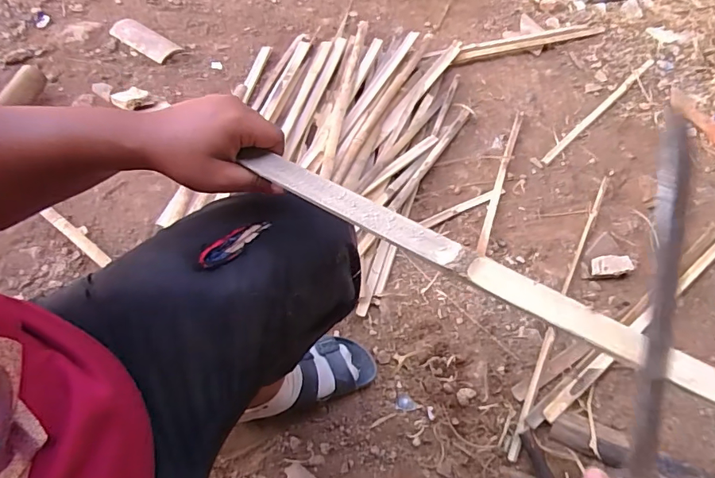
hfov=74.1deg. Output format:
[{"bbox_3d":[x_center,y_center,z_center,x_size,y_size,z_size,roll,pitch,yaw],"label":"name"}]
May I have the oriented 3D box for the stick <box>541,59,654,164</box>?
[{"bbox_3d":[0.679,-0.367,1.323,0.022,0.011,0.600,42,60,18],"label":"stick"}]

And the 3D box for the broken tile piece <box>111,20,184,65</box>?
[{"bbox_3d":[-0.569,-0.531,1.268,0.195,0.034,0.095,36,58,14],"label":"broken tile piece"}]

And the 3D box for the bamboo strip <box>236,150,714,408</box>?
[{"bbox_3d":[0.127,0.041,0.324,0.541,0.011,0.027,27,60,24],"label":"bamboo strip"}]

